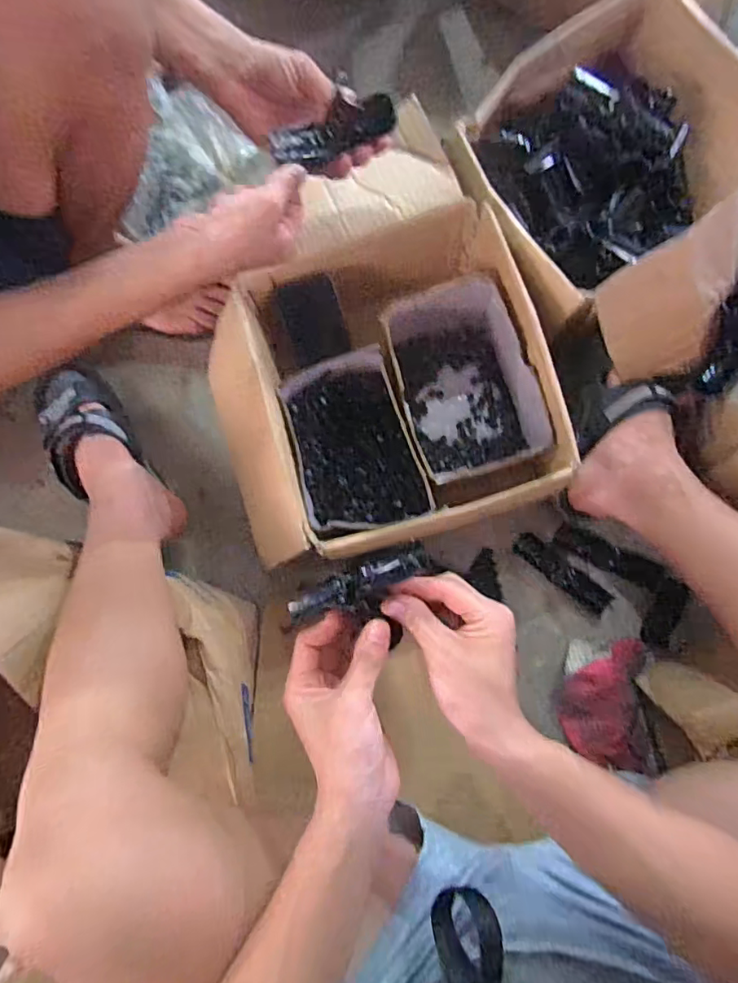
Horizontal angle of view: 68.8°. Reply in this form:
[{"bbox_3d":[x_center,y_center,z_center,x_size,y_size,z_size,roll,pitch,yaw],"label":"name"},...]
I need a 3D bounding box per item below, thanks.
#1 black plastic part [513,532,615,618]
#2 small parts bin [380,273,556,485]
[{"bbox_3d":[0.236,0.098,0.653,0.128,0.004,0.037,41,86,8],"label":"black plastic part"},{"bbox_3d":[0.104,-0.124,0.639,0.143,0.101,0.209,-17,81,1],"label":"small parts bin"}]

